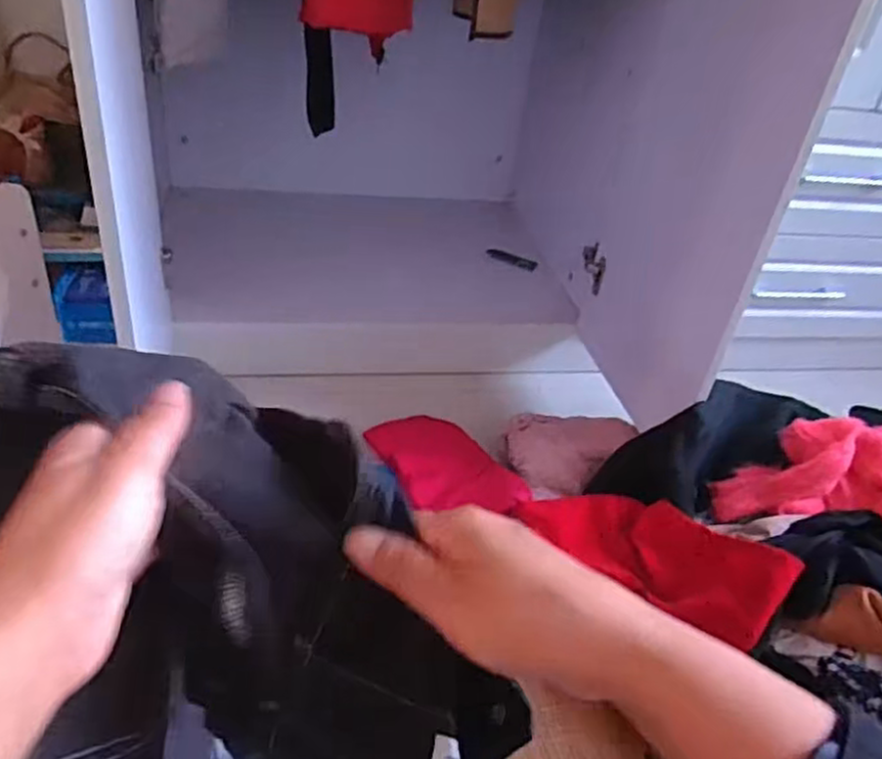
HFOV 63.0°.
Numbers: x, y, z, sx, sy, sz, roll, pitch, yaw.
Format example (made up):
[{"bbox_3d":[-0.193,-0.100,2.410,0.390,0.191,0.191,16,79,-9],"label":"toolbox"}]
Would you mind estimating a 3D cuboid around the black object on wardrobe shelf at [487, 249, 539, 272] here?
[{"bbox_3d":[0.138,-0.232,1.397,0.103,0.021,0.009,25,39,23],"label":"black object on wardrobe shelf"}]

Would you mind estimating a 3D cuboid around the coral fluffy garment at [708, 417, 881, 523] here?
[{"bbox_3d":[0.518,0.118,0.916,0.324,0.104,0.161,-2,33,15],"label":"coral fluffy garment"}]

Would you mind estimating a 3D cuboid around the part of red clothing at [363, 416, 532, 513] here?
[{"bbox_3d":[0.003,0.110,0.973,0.134,0.057,0.252,-15,41,-29],"label":"part of red clothing"}]

